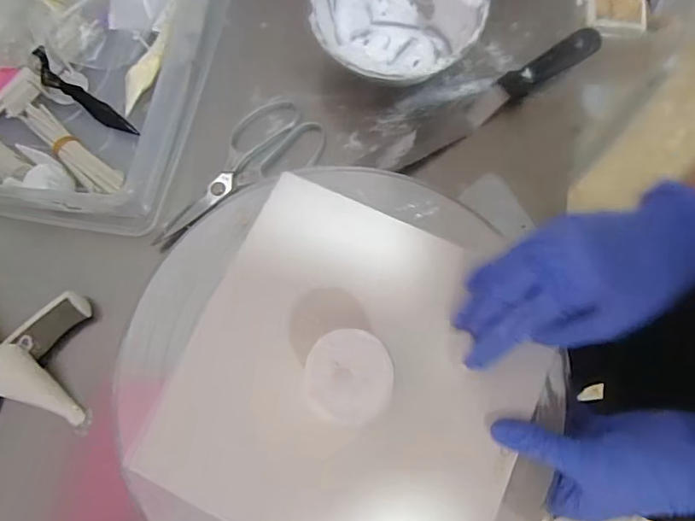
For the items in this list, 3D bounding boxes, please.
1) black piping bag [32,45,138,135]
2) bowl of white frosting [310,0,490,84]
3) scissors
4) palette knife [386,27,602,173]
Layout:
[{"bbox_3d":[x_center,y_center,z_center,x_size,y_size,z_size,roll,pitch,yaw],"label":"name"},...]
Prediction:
[{"bbox_3d":[-0.268,-0.166,0.524,0.123,0.022,0.026,38,77,-5],"label":"black piping bag"},{"bbox_3d":[0.050,-0.241,0.529,0.161,0.077,0.160,0,73,1],"label":"bowl of white frosting"},{"bbox_3d":[-0.117,-0.093,0.517,0.195,0.013,0.086,-36,75,-9],"label":"scissors"},{"bbox_3d":[0.151,-0.166,0.533,0.267,0.025,0.031,-33,75,-9],"label":"palette knife"}]

